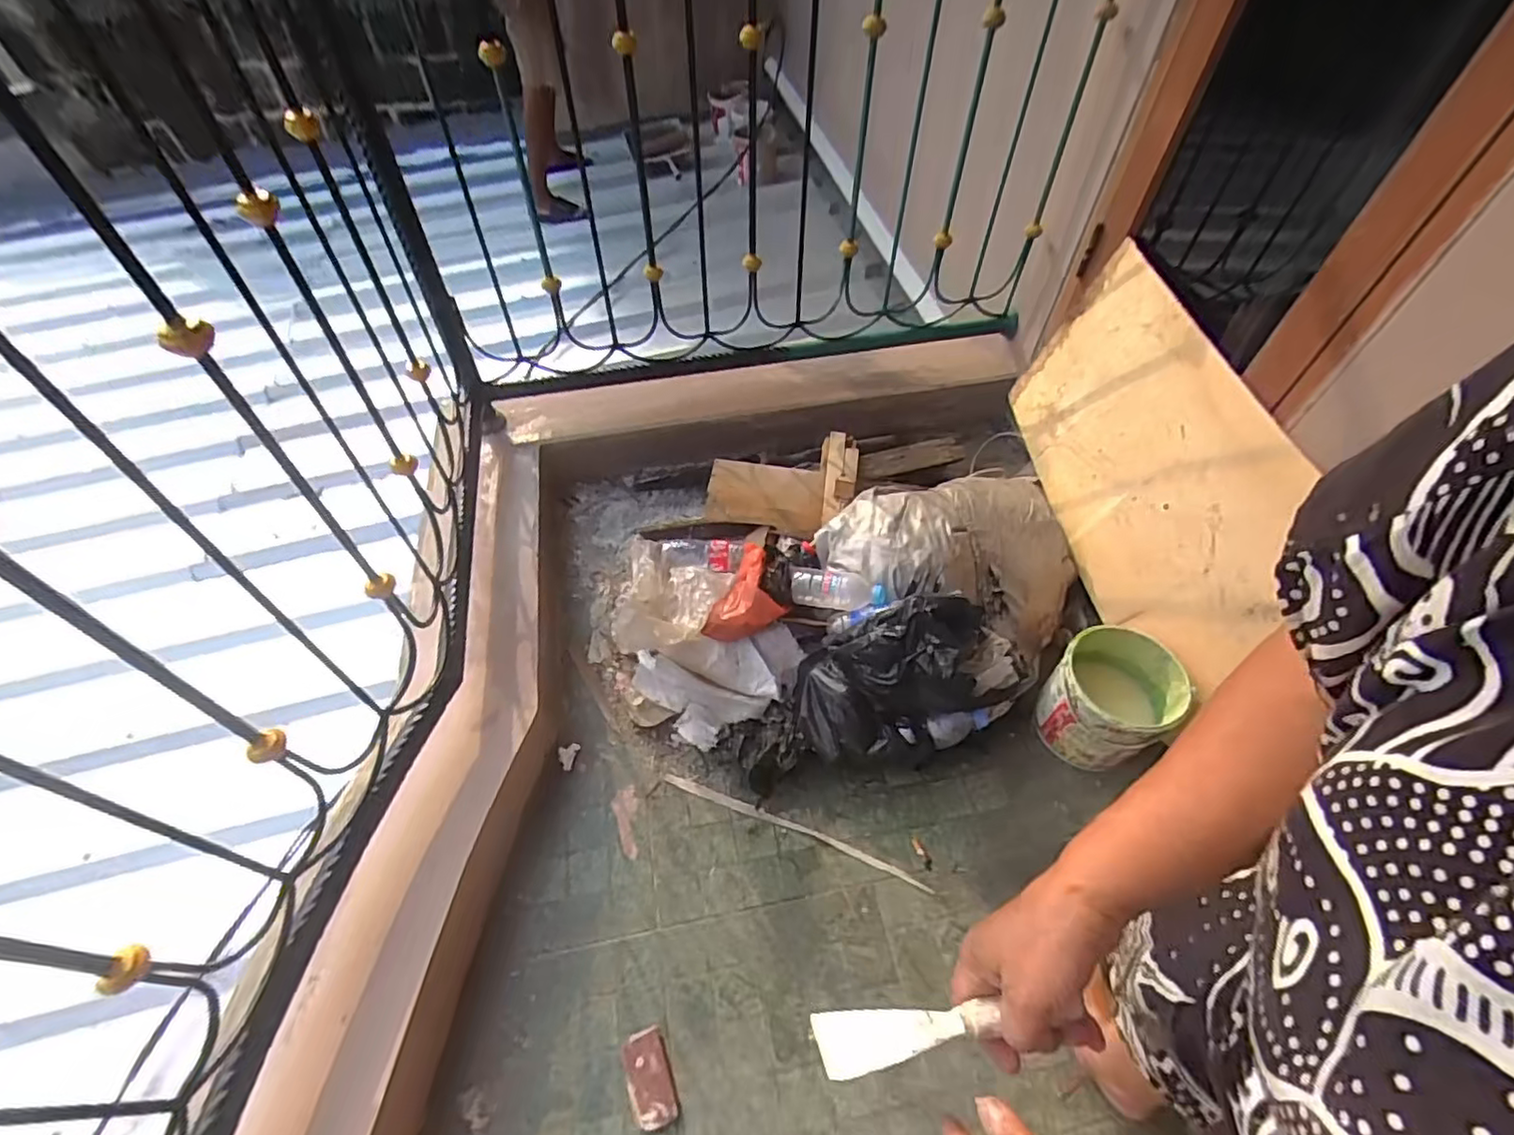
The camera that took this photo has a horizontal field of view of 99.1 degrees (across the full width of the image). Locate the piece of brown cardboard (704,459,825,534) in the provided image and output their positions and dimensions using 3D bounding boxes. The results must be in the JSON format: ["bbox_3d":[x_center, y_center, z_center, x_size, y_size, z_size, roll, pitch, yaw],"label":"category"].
[{"bbox_3d":[0.017,-0.157,1.388,0.247,0.016,0.208,7,51,5],"label":"piece of brown cardboard"}]

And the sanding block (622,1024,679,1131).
[{"bbox_3d":[-0.148,0.707,0.896,0.060,0.019,0.110,-17,53,-14],"label":"sanding block"}]

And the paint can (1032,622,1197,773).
[{"bbox_3d":[0.606,0.235,1.127,0.198,0.204,0.179,-37,60,-26],"label":"paint can"}]

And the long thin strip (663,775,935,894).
[{"bbox_3d":[0.060,0.443,1.099,0.472,0.006,0.022,17,53,14],"label":"long thin strip"}]

